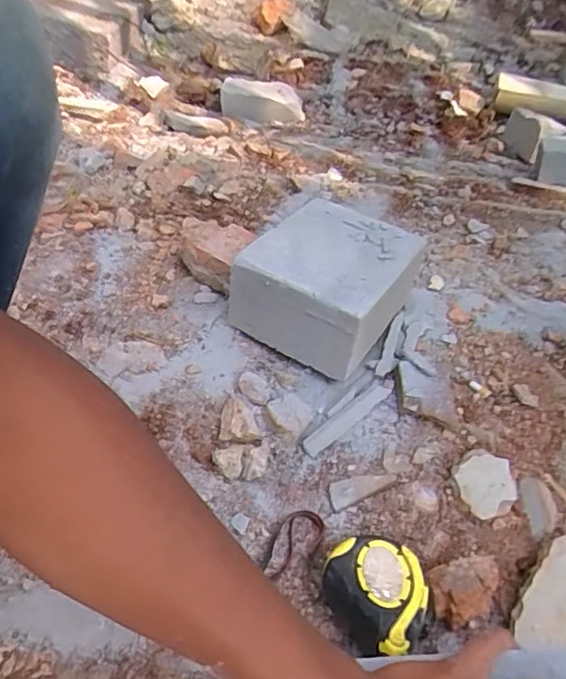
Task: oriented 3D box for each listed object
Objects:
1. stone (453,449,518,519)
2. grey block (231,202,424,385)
[{"bbox_3d":[0.203,0.142,0.546,0.060,0.010,0.065,-9,48,-14],"label":"stone"},{"bbox_3d":[0.056,-0.074,0.677,0.170,0.111,0.201,26,51,17],"label":"grey block"}]

